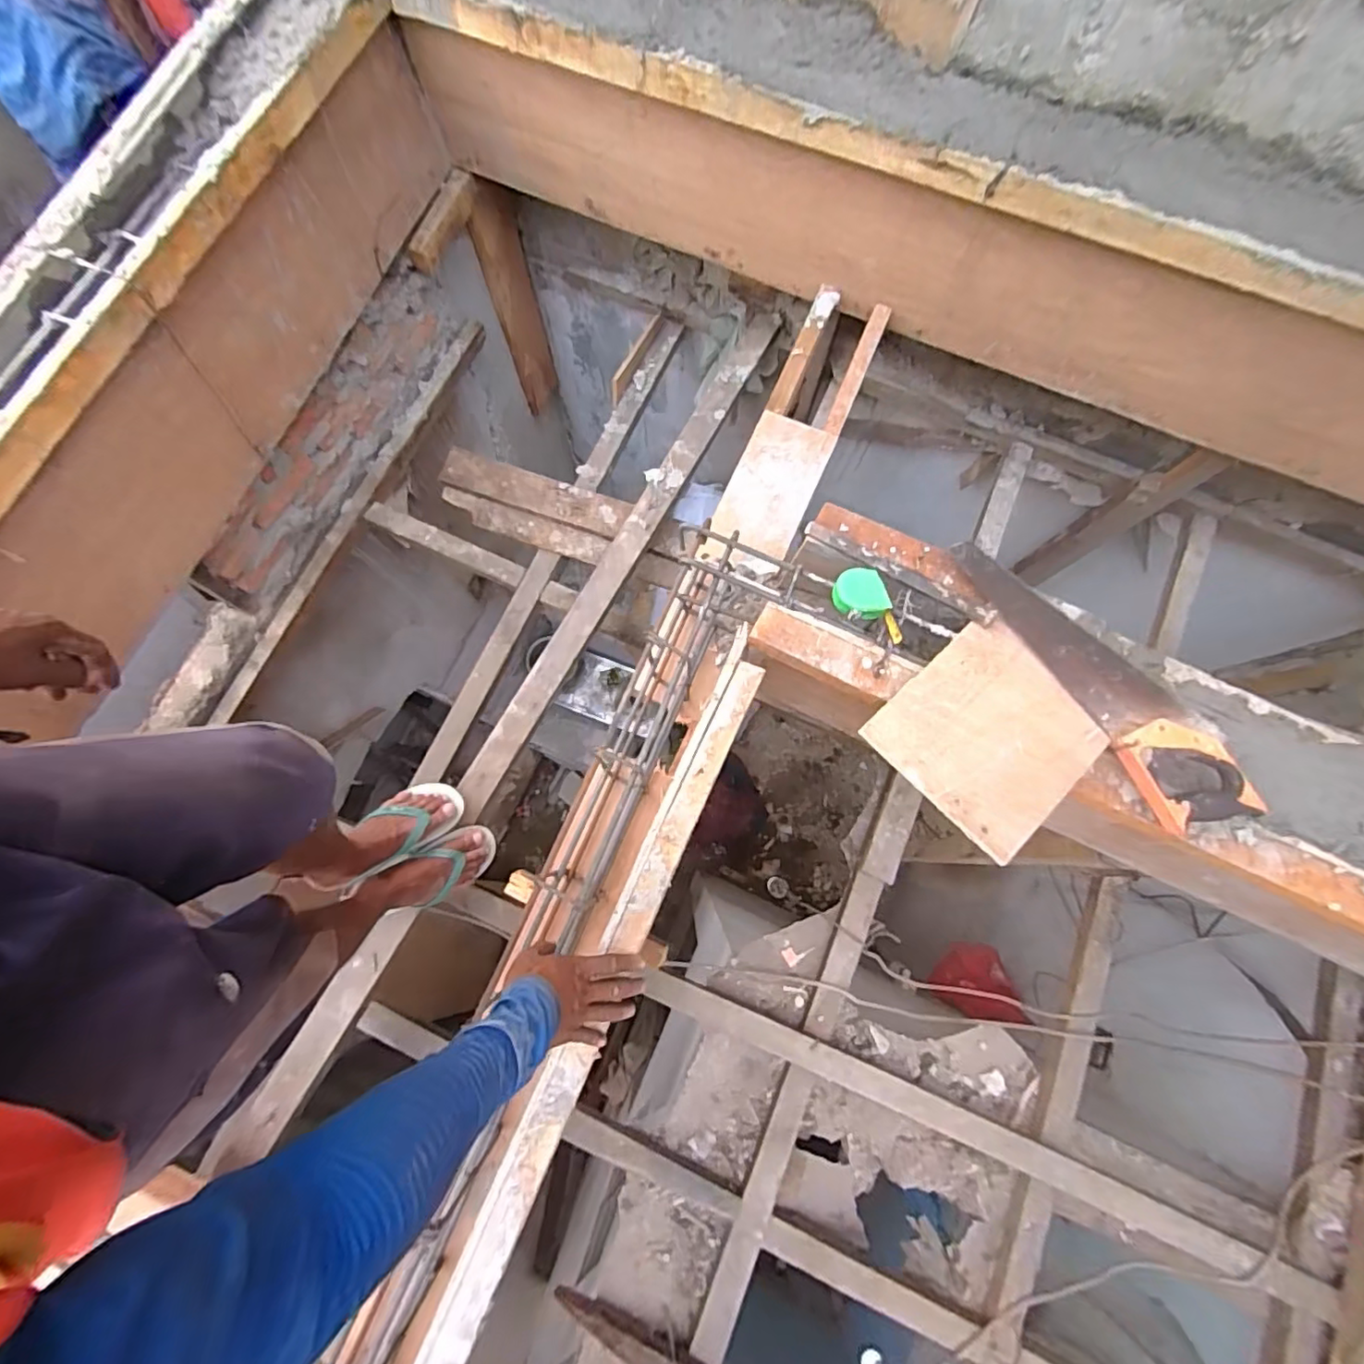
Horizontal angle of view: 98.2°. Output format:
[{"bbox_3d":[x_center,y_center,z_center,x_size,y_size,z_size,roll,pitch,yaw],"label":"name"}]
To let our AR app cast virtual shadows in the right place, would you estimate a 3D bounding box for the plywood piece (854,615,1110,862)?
[{"bbox_3d":[0.368,0.059,0.710,0.234,0.009,0.207,-40,70,-13],"label":"plywood piece"}]

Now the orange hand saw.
[{"bbox_3d":[0.516,-0.013,0.739,0.120,0.052,0.448,-31,79,-7],"label":"orange hand saw"}]

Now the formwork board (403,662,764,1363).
[{"bbox_3d":[-0.278,0.754,0.581,0.067,0.037,1.736,23,77,5],"label":"formwork board"}]

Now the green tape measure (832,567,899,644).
[{"bbox_3d":[0.238,-0.097,0.772,0.064,0.025,0.106,-20,75,12],"label":"green tape measure"}]

